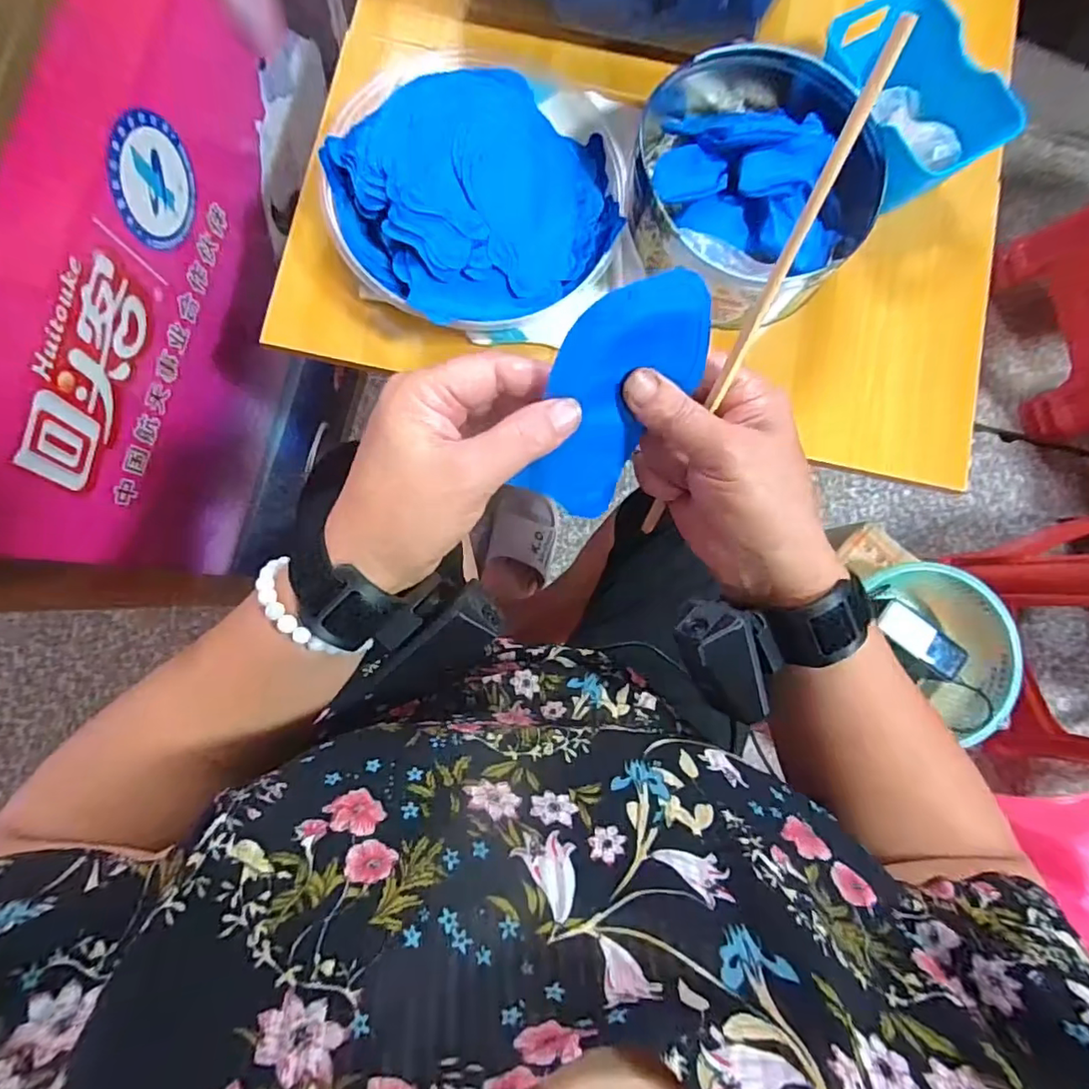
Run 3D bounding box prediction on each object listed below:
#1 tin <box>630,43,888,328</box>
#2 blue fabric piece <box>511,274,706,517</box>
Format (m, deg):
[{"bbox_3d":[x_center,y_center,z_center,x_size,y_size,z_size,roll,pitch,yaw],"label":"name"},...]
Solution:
[{"bbox_3d":[0.167,-0.308,0.459,0.223,0.063,0.219,0,84,-3],"label":"tin"},{"bbox_3d":[0.031,-0.067,0.256,0.065,0.007,0.116,15,118,-34],"label":"blue fabric piece"}]

